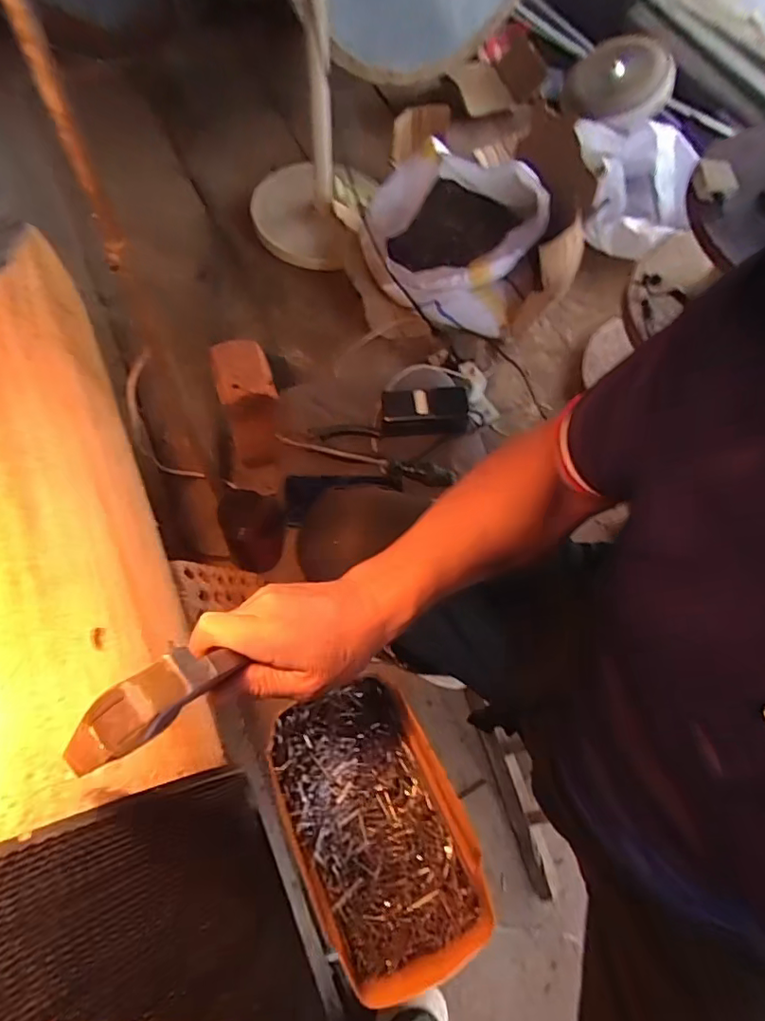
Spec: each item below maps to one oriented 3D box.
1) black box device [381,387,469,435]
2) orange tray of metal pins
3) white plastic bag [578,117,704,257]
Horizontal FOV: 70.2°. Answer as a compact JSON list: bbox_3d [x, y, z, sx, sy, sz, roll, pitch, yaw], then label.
[{"bbox_3d":[0.063,-0.149,0.806,0.128,0.049,0.049,-3,66,-5],"label":"black box device"},{"bbox_3d":[-0.007,0.244,0.435,0.123,0.059,0.206,-21,69,-13],"label":"orange tray of metal pins"},{"bbox_3d":[0.580,-0.767,1.277,0.298,0.234,0.234,-16,68,-10],"label":"white plastic bag"}]

